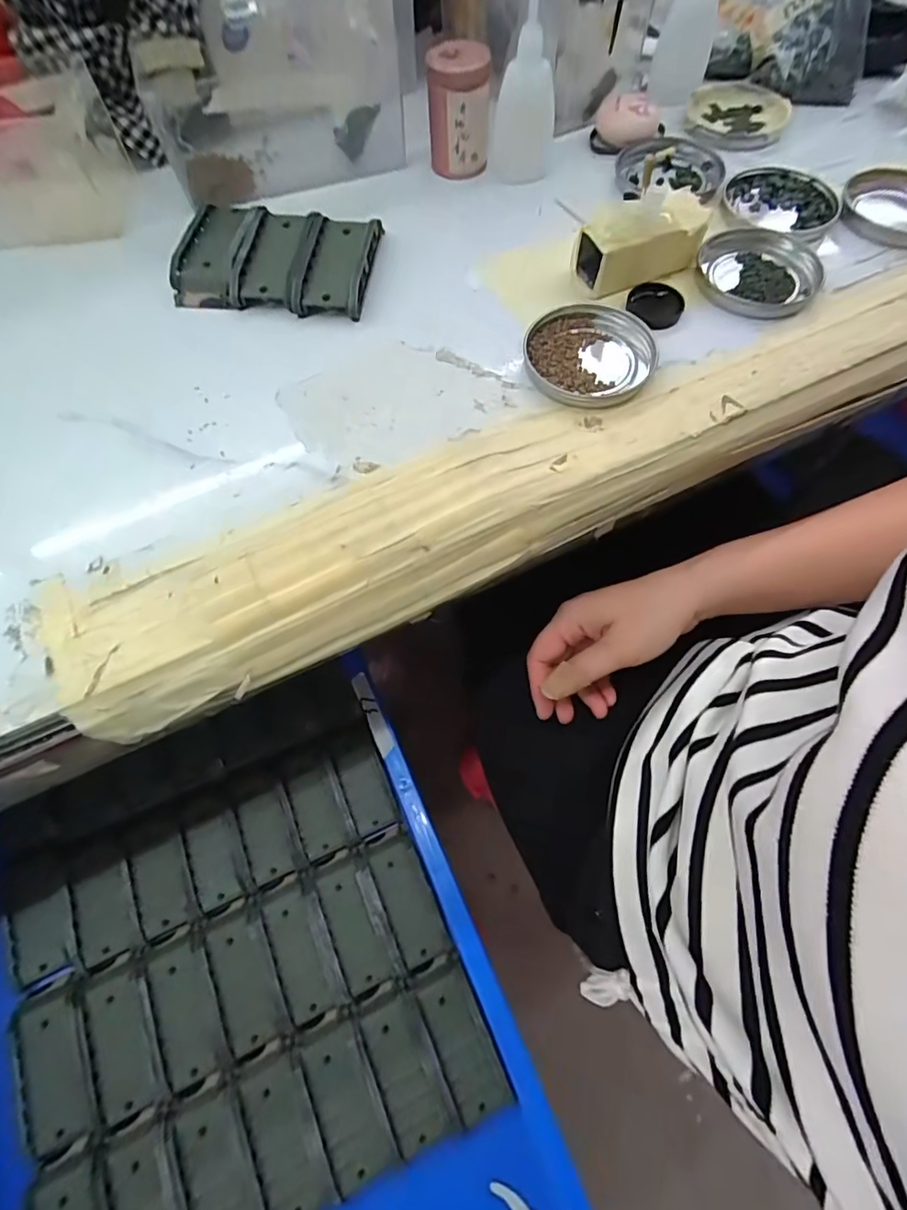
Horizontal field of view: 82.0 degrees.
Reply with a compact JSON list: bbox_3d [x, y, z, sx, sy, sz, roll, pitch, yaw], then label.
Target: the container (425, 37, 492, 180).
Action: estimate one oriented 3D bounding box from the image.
[{"bbox_3d":[0.005,-0.364,0.386,0.044,0.067,0.037,-1,65,2],"label":"container"}]

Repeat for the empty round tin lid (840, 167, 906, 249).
[{"bbox_3d":[0.322,-0.285,0.377,0.076,0.010,0.087,26,69,14],"label":"empty round tin lid"}]

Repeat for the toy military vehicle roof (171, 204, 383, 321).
[{"bbox_3d":[-0.120,-0.242,0.360,0.130,0.018,0.093,8,65,6],"label":"toy military vehicle roof"}]

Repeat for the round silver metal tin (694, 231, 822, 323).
[{"bbox_3d":[0.198,-0.224,0.345,0.070,0.015,0.078,-1,65,1],"label":"round silver metal tin"}]

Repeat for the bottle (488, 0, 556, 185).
[{"bbox_3d":[0.052,-0.371,0.371,0.047,0.118,0.039,3,66,4],"label":"bottle"}]

